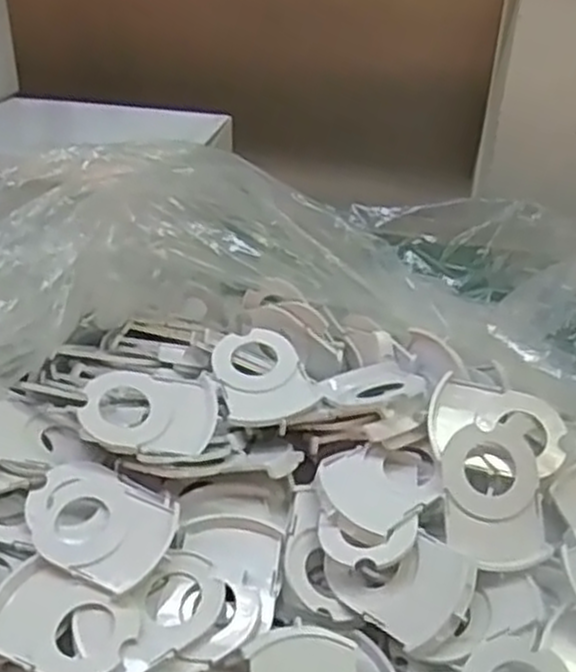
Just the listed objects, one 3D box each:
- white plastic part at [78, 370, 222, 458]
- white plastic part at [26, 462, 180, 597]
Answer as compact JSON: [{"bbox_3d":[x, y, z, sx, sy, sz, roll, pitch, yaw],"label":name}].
[{"bbox_3d":[-0.081,0.045,0.476,0.078,0.008,0.055,6,52,-4],"label":"white plastic part"},{"bbox_3d":[-0.105,0.104,0.442,0.089,0.010,0.059,18,57,22],"label":"white plastic part"}]

